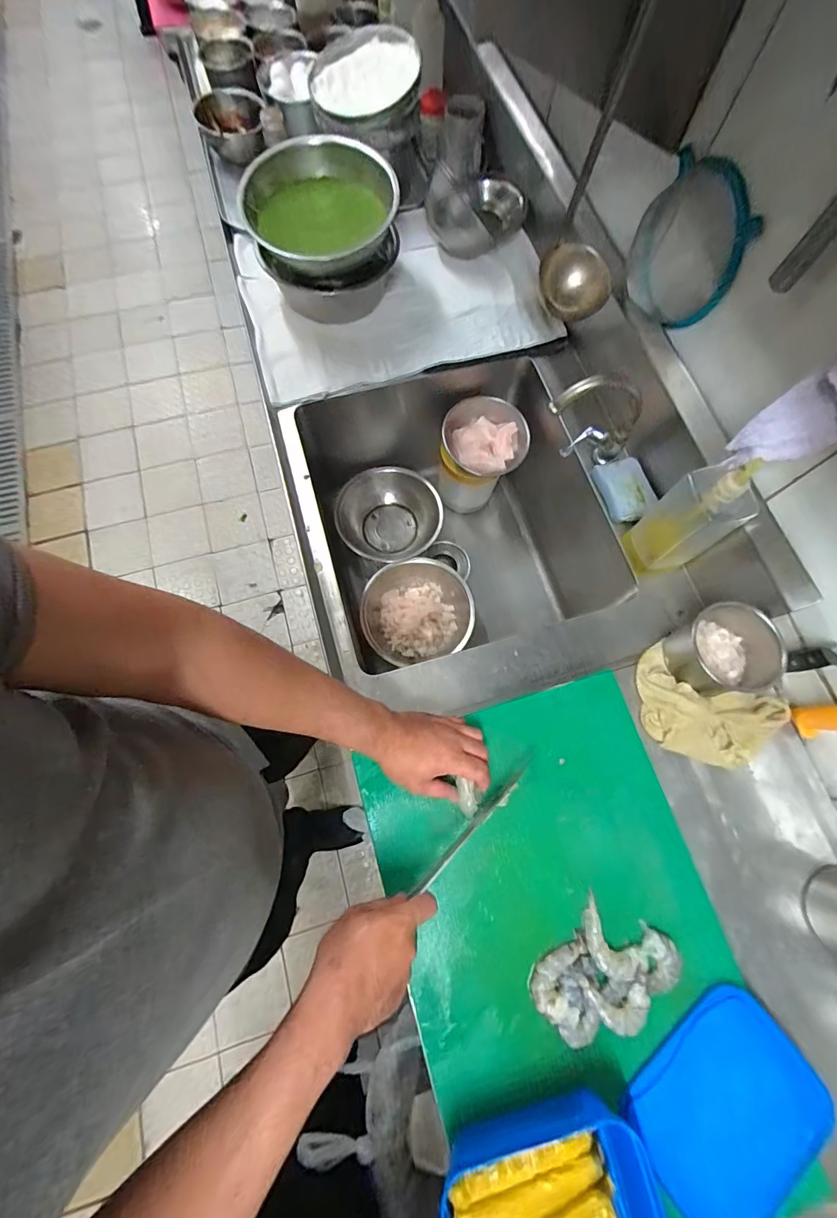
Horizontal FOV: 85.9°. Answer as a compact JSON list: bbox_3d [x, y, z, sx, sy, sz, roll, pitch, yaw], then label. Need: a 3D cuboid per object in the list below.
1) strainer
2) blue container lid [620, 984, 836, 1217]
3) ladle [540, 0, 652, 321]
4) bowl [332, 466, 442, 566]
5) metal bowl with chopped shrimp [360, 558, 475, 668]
[{"bbox_3d":[0.387,-0.501,0.643,0.097,0.186,0.169,-32,76,-11],"label":"strainer"},{"bbox_3d":[0.346,0.558,0.495,0.203,0.017,0.181,-37,77,-12],"label":"blue container lid"},{"bbox_3d":[0.261,-0.572,0.601,0.107,0.349,0.075,20,73,4],"label":"ladle"},{"bbox_3d":[-0.071,-0.209,1.083,0.238,0.116,0.233,1,72,-2],"label":"bowl"},{"bbox_3d":[-0.004,0.003,0.999,0.241,0.077,0.221,-17,74,-7],"label":"metal bowl with chopped shrimp"}]

